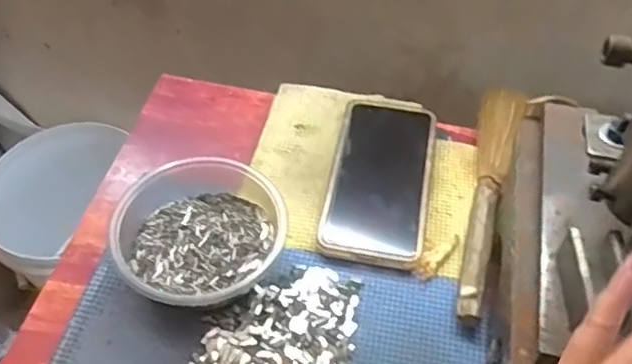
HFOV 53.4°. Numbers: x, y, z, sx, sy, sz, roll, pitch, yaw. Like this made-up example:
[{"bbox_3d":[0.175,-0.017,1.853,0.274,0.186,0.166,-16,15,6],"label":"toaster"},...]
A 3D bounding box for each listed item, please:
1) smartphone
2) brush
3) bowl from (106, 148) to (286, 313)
[{"bbox_3d":[0.050,-0.007,0.489,0.073,0.012,0.153,10,52,6],"label":"smartphone"},{"bbox_3d":[0.136,0.006,0.479,0.033,0.017,0.229,13,52,8],"label":"brush"},{"bbox_3d":[-0.079,0.029,0.437,0.120,0.047,0.127,1,51,-1],"label":"bowl"}]

